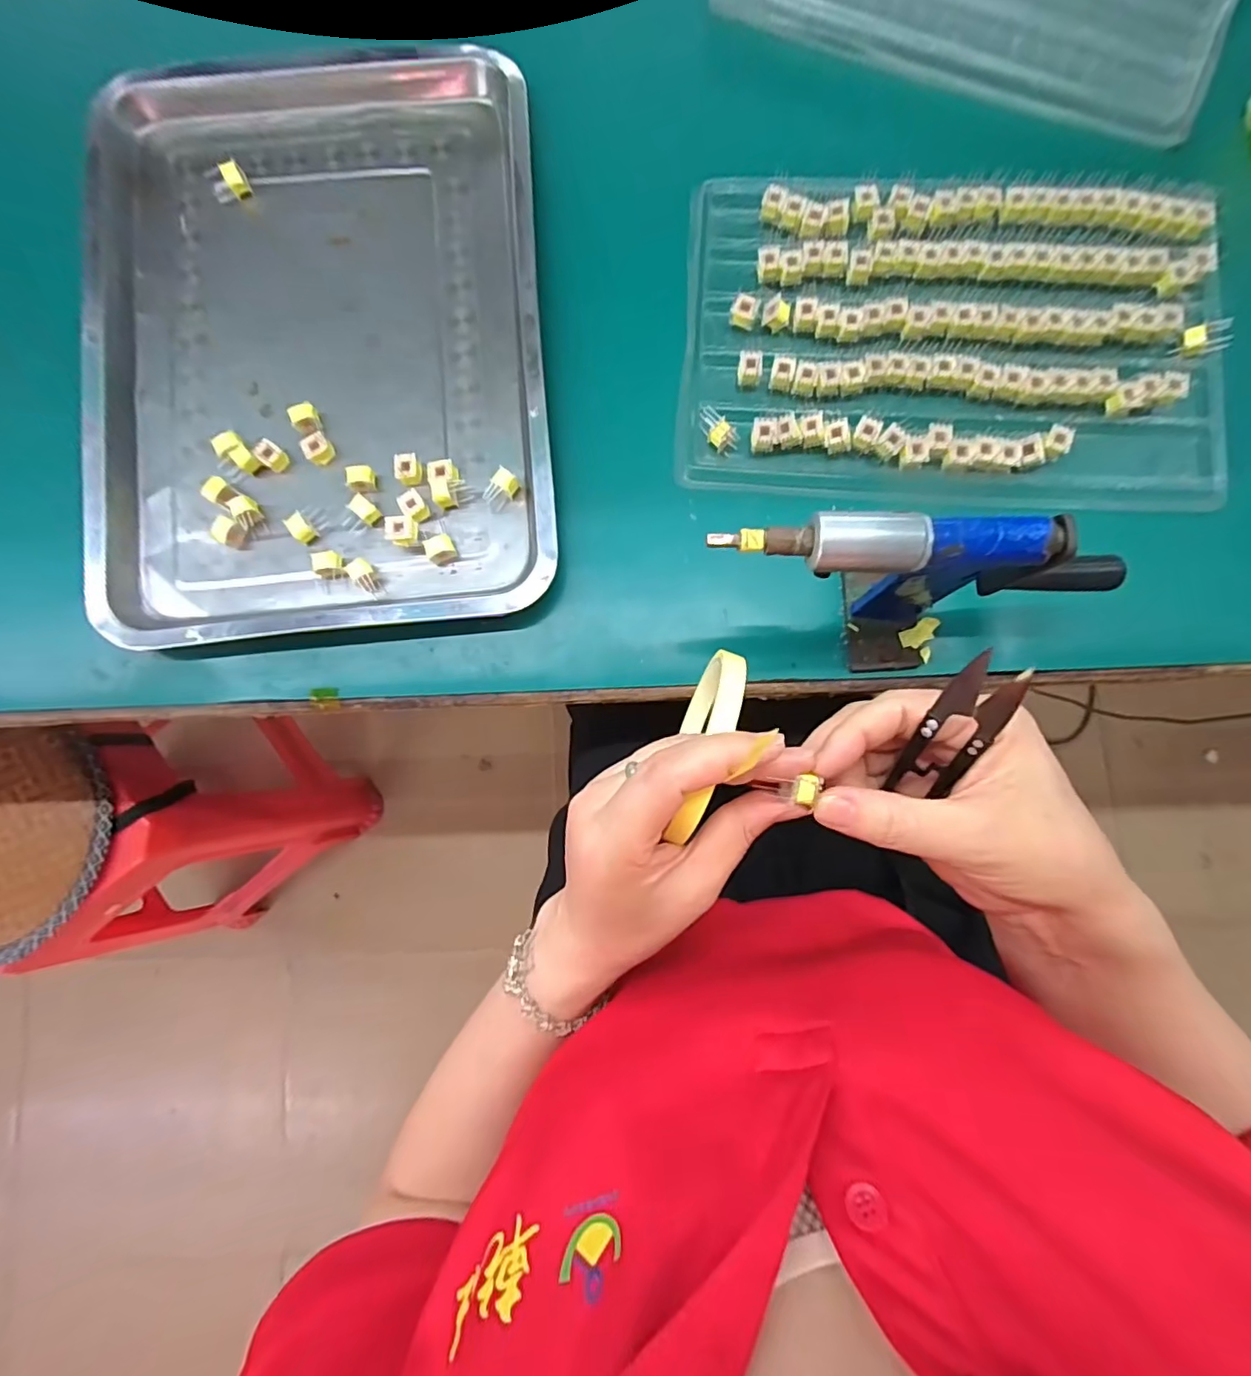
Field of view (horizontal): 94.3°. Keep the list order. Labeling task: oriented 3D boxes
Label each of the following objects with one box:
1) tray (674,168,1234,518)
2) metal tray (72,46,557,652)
[{"bbox_3d":[0.199,-0.217,0.361,0.322,0.018,0.209,4,85,3],"label":"tray"},{"bbox_3d":[-0.200,-0.229,0.377,0.289,0.029,0.390,-5,85,3],"label":"metal tray"}]

